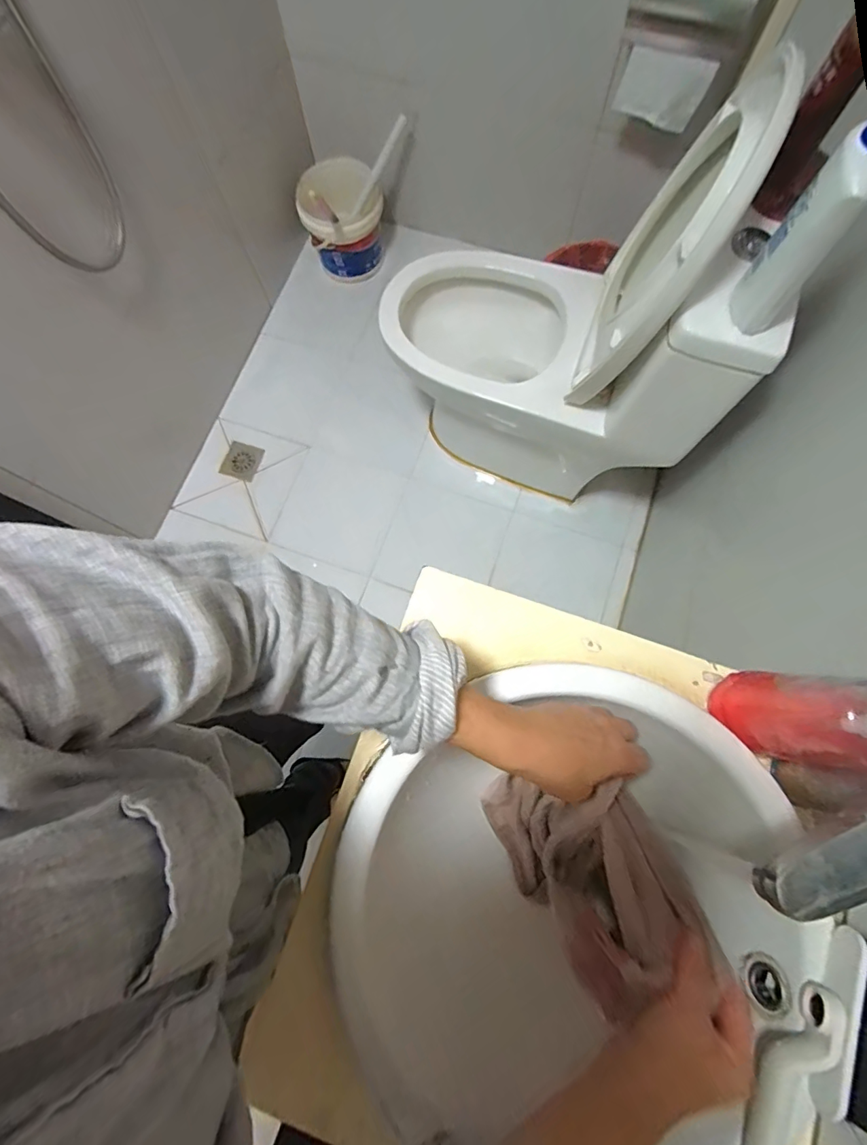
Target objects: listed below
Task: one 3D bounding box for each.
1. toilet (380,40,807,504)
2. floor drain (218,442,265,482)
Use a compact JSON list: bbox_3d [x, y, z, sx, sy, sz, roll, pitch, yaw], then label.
[{"bbox_3d":[0.227,-0.476,0.986,0.680,0.834,0.346,31,79,8],"label":"toilet"},{"bbox_3d":[-0.564,-0.327,1.441,0.099,0.013,0.111,16,70,-5],"label":"floor drain"}]

